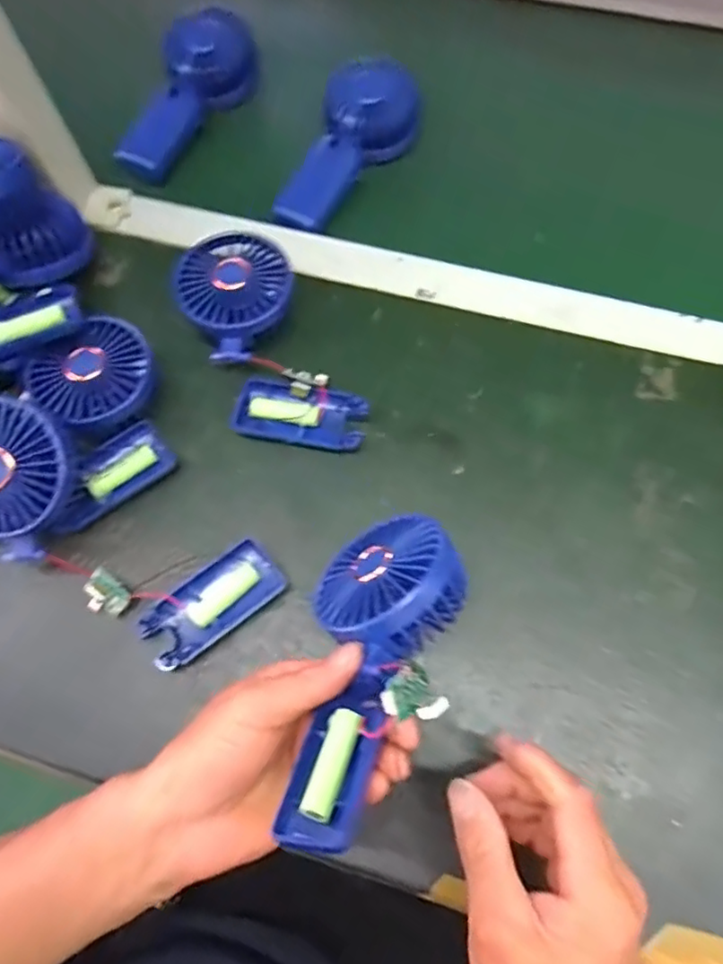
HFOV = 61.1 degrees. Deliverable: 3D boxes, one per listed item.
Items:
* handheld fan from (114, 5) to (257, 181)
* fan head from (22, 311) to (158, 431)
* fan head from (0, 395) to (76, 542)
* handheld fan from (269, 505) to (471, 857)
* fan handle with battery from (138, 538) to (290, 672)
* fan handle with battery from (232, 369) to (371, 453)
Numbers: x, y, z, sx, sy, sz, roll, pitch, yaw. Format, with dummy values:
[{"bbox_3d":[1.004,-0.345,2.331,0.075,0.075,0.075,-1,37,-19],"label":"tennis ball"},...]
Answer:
[{"bbox_3d":[-0.167,-0.360,0.570,0.043,0.078,0.190,14,65,48],"label":"handheld fan"},{"bbox_3d":[-0.188,-0.073,0.440,0.082,0.036,0.075,-41,82,-13],"label":"fan head"},{"bbox_3d":[-0.225,-0.009,0.393,0.084,0.037,0.084,0,93,6],"label":"fan head"},{"bbox_3d":[0.003,0.086,0.317,0.079,0.059,0.182,15,53,8],"label":"handheld fan"},{"bbox_3d":[-0.097,0.081,0.404,0.093,0.014,0.043,-38,72,-13],"label":"fan handle with battery"},{"bbox_3d":[-0.044,-0.051,0.446,0.094,0.025,0.049,9,69,5],"label":"fan handle with battery"}]

